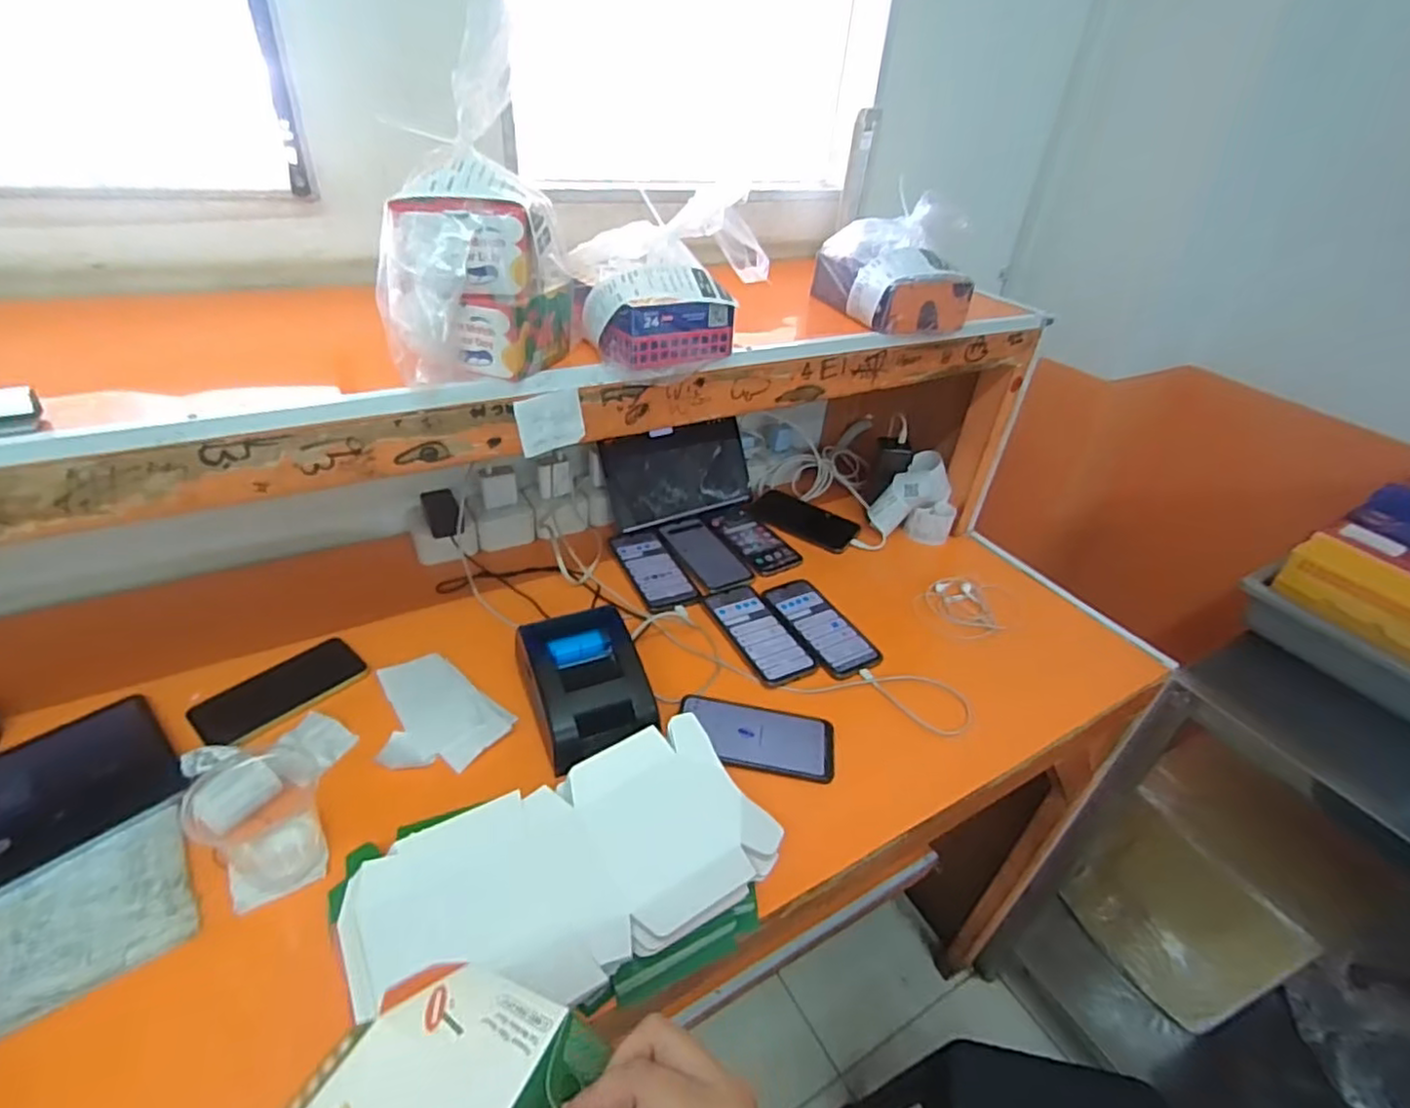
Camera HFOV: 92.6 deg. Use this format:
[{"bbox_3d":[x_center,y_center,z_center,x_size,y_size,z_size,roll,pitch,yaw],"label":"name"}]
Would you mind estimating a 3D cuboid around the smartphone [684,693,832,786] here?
[{"bbox_3d":[0.056,0.196,0.729,0.164,0.007,0.082,9,36,3],"label":"smartphone"}]

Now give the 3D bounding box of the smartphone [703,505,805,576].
[{"bbox_3d":[0.071,-0.028,1.032,0.088,0.005,0.172,-14,41,-26],"label":"smartphone"}]

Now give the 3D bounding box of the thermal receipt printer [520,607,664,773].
[{"bbox_3d":[-0.124,0.134,0.697,0.114,0.073,0.156,-15,41,-27],"label":"thermal receipt printer"}]

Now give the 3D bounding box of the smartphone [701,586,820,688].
[{"bbox_3d":[0.066,0.099,0.860,0.077,0.008,0.169,-14,41,-26],"label":"smartphone"}]

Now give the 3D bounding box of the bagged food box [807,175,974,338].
[{"bbox_3d":[0.232,-0.353,0.809,0.124,0.119,0.174,-8,38,-19],"label":"bagged food box"}]

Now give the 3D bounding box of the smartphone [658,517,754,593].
[{"bbox_3d":[0.000,-0.003,0.985,0.079,0.004,0.171,-15,41,-26],"label":"smartphone"}]

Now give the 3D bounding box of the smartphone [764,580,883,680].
[{"bbox_3d":[0.153,0.091,0.885,0.083,0.006,0.172,-15,41,-27],"label":"smartphone"}]

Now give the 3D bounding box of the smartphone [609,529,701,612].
[{"bbox_3d":[-0.074,0.022,0.947,0.075,0.013,0.166,-12,40,-24],"label":"smartphone"}]

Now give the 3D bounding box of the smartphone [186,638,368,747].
[{"bbox_3d":[-0.452,0.146,0.719,0.092,0.010,0.155,28,41,27],"label":"smartphone"}]

